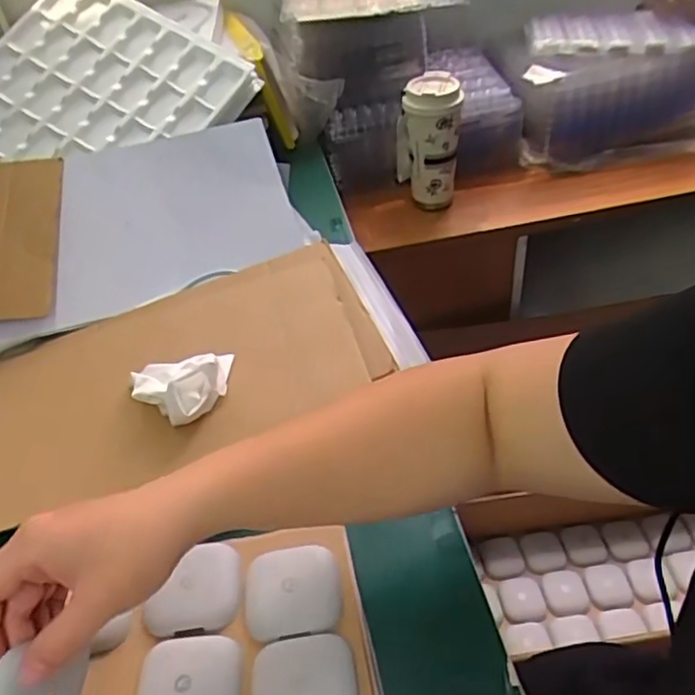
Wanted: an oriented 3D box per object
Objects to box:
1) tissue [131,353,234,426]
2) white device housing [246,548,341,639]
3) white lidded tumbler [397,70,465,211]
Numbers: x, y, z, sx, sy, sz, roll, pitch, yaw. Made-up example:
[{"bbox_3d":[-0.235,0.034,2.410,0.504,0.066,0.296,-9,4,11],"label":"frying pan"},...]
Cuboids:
[{"bbox_3d":[-0.153,0.028,0.577,0.084,0.040,0.077,-5,42,3],"label":"tissue"},{"bbox_3d":[-0.039,0.167,0.449,0.064,0.011,0.061,-9,42,-1],"label":"white device housing"},{"bbox_3d":[0.120,-0.298,0.953,0.091,0.193,0.086,-3,42,5],"label":"white lidded tumbler"}]

